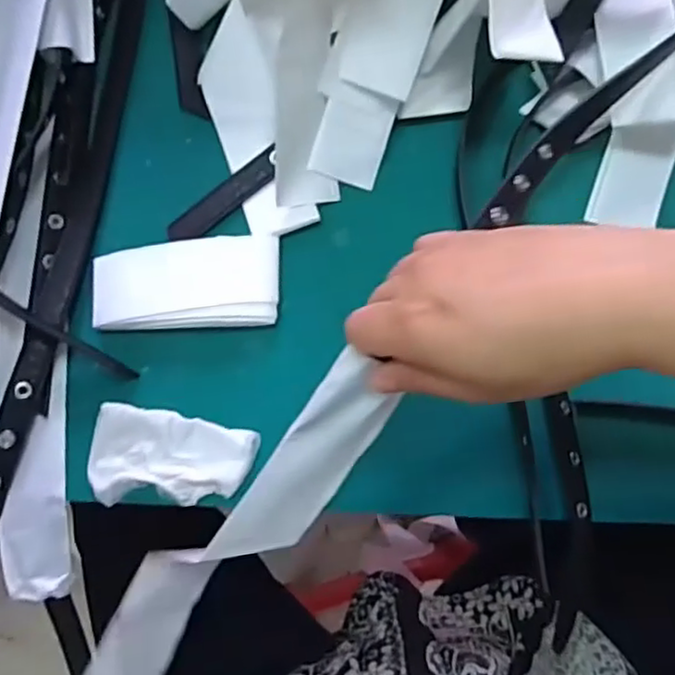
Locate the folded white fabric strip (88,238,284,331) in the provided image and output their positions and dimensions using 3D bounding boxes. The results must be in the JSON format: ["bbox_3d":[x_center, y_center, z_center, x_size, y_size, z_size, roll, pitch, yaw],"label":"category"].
[{"bbox_3d":[-0.096,-0.036,0.425,0.116,0.009,0.059,-2,77,1],"label":"folded white fabric strip"}]

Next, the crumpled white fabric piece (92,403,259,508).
[{"bbox_3d":[-0.100,0.073,0.403,0.099,0.008,0.056,6,78,3],"label":"crumpled white fabric piece"}]

